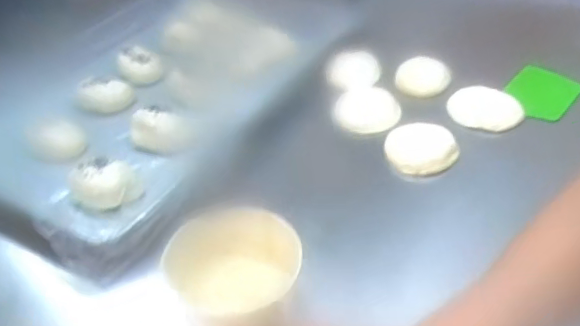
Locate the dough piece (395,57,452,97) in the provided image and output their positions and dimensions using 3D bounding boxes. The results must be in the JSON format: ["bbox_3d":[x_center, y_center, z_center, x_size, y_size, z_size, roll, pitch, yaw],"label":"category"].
[{"bbox_3d":[0.199,-0.130,0.848,0.076,0.030,0.069,6,40,13],"label":"dough piece"}]

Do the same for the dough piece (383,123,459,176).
[{"bbox_3d":[0.167,-0.016,0.725,0.088,0.031,0.079,0,39,5],"label":"dough piece"}]

